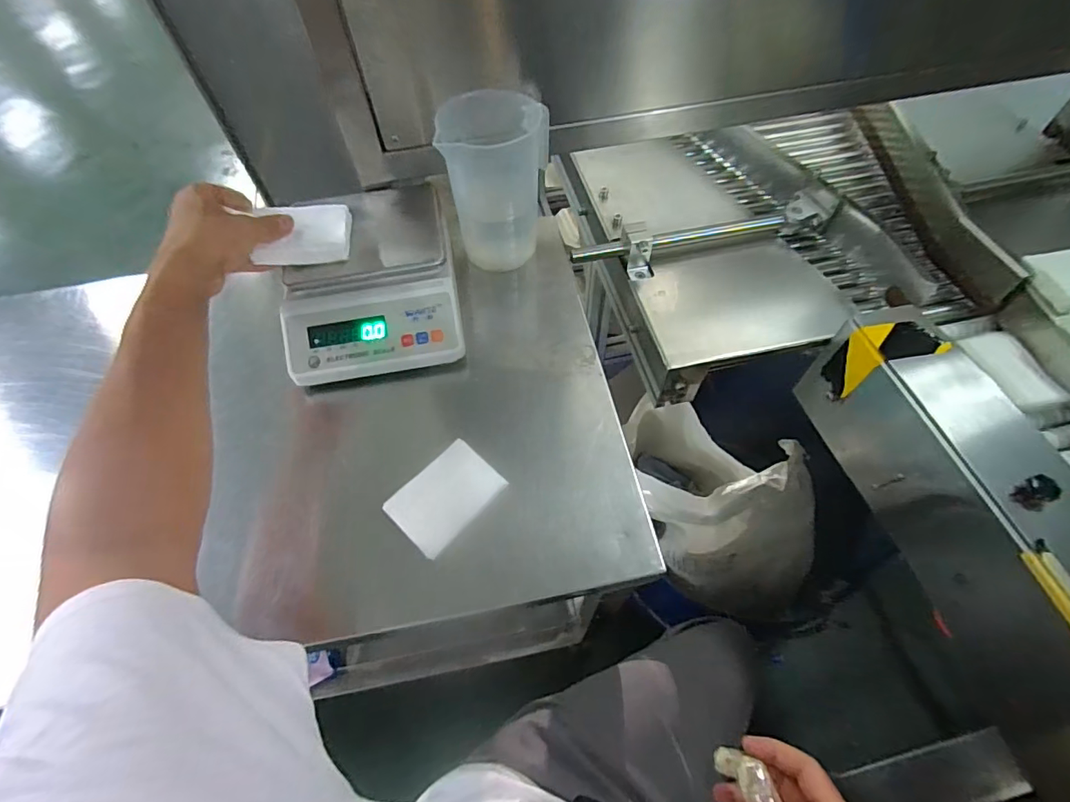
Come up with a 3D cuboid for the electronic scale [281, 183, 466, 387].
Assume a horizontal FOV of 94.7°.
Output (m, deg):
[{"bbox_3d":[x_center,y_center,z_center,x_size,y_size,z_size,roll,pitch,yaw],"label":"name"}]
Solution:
[{"bbox_3d":[-0.190,-0.147,0.581,0.189,0.068,0.242,-9,58,-3],"label":"electronic scale"}]

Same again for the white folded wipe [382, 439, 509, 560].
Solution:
[{"bbox_3d":[-0.087,0.091,0.479,0.070,0.014,0.100,37,67,23],"label":"white folded wipe"}]

